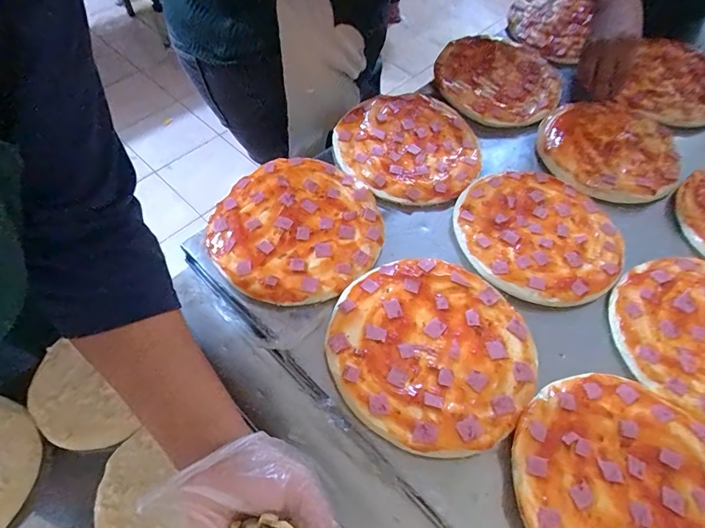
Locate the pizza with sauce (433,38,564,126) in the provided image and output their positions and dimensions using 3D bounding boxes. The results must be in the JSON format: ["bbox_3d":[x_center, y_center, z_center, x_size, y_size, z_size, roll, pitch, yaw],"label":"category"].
[{"bbox_3d":[0.243,-0.313,0.682,0.204,0.032,0.215,22,57,11],"label":"pizza with sauce"}]

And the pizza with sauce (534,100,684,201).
[{"bbox_3d":[0.381,-0.176,0.602,0.193,0.019,0.202,31,59,16],"label":"pizza with sauce"}]

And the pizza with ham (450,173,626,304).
[{"bbox_3d":[0.234,-0.037,0.515,0.203,0.023,0.188,2,56,-3],"label":"pizza with ham"}]

